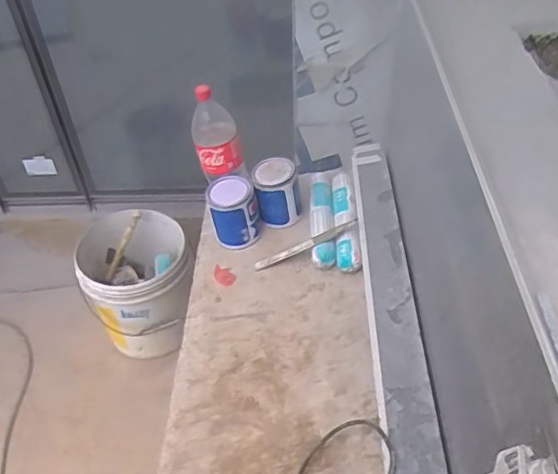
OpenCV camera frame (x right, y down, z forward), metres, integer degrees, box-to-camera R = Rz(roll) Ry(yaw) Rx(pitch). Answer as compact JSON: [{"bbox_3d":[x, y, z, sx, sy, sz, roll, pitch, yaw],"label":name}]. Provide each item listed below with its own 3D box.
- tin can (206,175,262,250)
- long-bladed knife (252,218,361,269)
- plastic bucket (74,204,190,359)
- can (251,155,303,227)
[{"bbox_3d":[-0.096,-0.051,1.224,0.105,0.126,0.099,-12,45,-8],"label":"tin can"},{"bbox_3d":[0.055,0.016,1.172,0.224,0.007,0.021,-24,44,6],"label":"long-bladed knife"},{"bbox_3d":[-0.399,0.136,1.631,0.294,0.300,0.286,-2,44,2],"label":"plastic bucket"},{"bbox_3d":[-0.005,-0.099,1.246,0.101,0.119,0.100,-6,44,-2],"label":"can"}]

